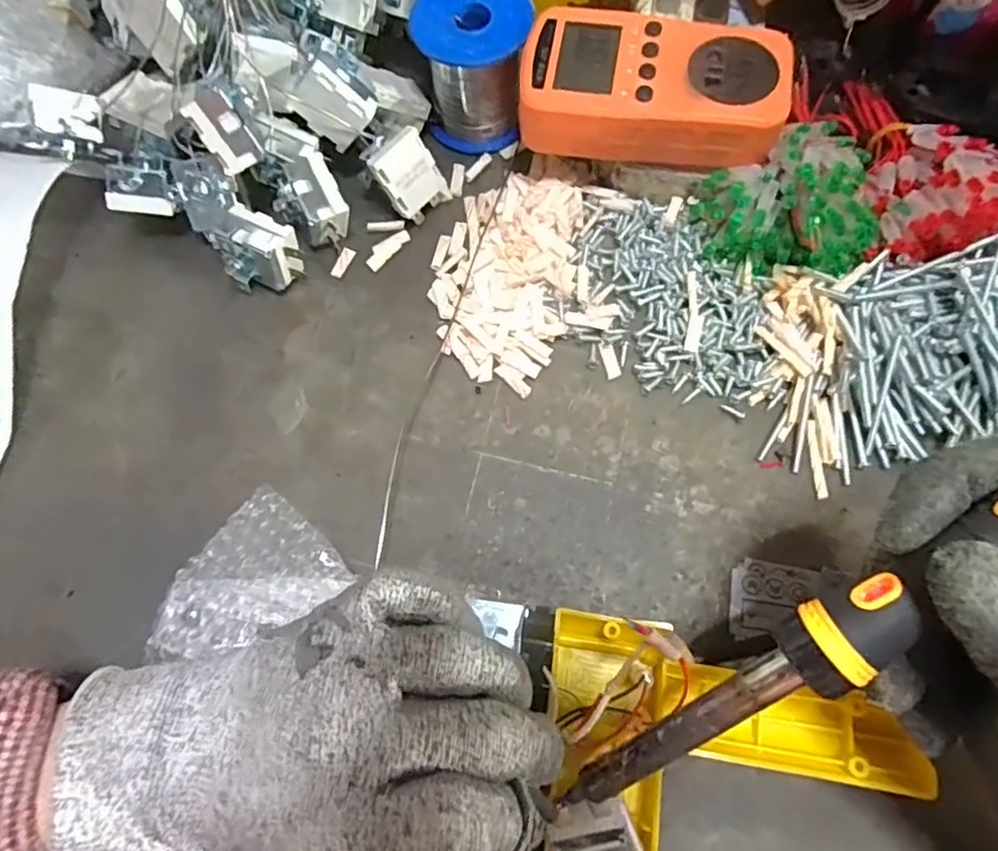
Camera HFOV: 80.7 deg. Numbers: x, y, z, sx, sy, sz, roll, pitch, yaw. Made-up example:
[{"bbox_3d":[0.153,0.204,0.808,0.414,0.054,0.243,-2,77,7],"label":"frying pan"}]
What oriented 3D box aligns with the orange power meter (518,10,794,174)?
[{"bbox_3d":[0.076,-0.167,0.295,0.124,0.031,0.065,12,74,4],"label":"orange power meter"}]

